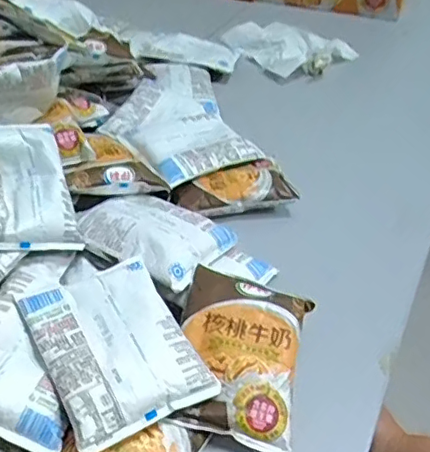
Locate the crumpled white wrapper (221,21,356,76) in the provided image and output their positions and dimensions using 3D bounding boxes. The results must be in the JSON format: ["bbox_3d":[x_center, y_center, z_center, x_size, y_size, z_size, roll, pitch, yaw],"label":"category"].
[{"bbox_3d":[0.112,-0.264,0.835,0.131,0.035,0.158,-23,47,-25],"label":"crumpled white wrapper"}]

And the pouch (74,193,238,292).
[{"bbox_3d":[-0.054,0.001,0.484,0.120,0.020,0.092,23,46,23],"label":"pouch"}]

